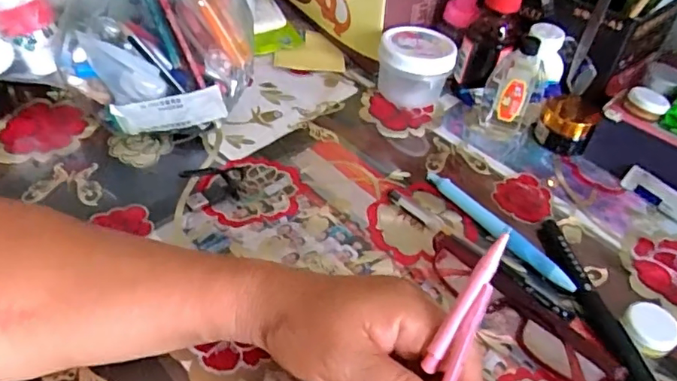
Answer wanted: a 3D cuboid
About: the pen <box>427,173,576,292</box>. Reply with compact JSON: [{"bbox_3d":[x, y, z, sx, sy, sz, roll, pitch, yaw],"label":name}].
[{"bbox_3d":[0.112,0.025,0.386,0.018,0.015,0.129,-23,52,-26],"label":"pen"}]

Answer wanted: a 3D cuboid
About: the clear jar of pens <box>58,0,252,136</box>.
[{"bbox_3d":[-0.137,-0.142,0.408,0.132,0.181,0.110,-4,46,-11],"label":"clear jar of pens"}]

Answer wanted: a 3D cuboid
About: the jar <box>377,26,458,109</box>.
[{"bbox_3d":[0.071,-0.110,0.489,0.062,0.054,0.061,3,45,-3],"label":"jar"}]

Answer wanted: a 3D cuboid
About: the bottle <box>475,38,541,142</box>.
[{"bbox_3d":[0.150,-0.084,0.452,0.042,0.083,0.028,19,46,12],"label":"bottle"}]

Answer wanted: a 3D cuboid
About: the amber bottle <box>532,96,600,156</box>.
[{"bbox_3d":[0.193,-0.056,0.461,0.044,0.032,0.042,22,47,16],"label":"amber bottle"}]

